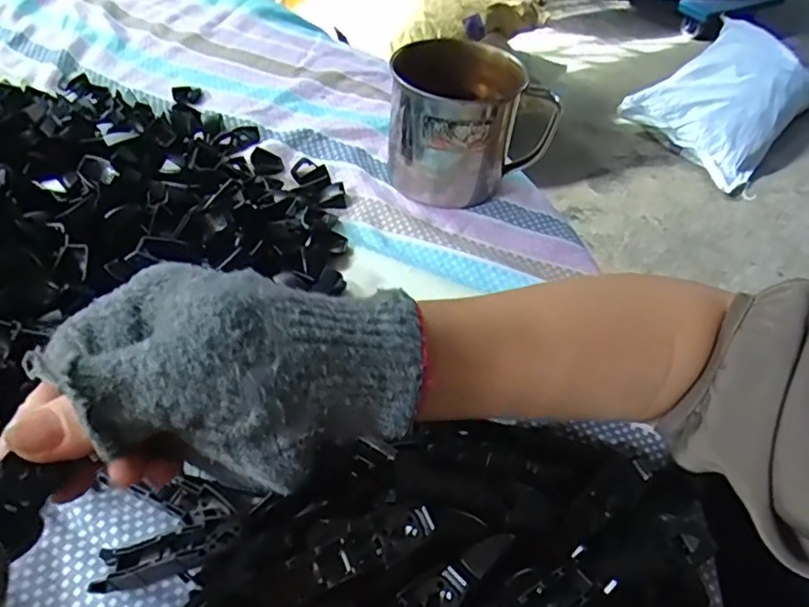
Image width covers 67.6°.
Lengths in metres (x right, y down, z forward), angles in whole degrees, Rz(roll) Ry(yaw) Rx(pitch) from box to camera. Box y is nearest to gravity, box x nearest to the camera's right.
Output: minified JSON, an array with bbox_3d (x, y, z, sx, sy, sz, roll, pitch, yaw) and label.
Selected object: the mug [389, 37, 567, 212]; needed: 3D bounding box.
[{"bbox_3d":[0.044,-0.132,0.435,0.110,0.084,0.082,-14,50,-16],"label":"mug"}]

